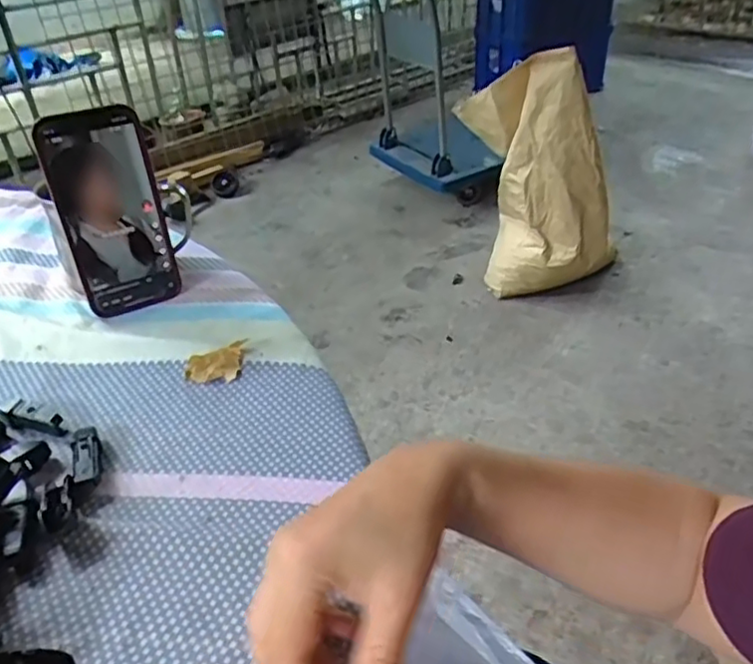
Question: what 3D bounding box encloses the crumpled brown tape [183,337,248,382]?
[{"bbox_3d":[-0.117,0.022,0.474,0.041,0.014,0.027,-5,37,-3],"label":"crumpled brown tape"}]

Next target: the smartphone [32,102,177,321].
[{"bbox_3d":[-0.208,-0.092,0.518,0.075,0.157,0.010,-21,29,-24],"label":"smartphone"}]

